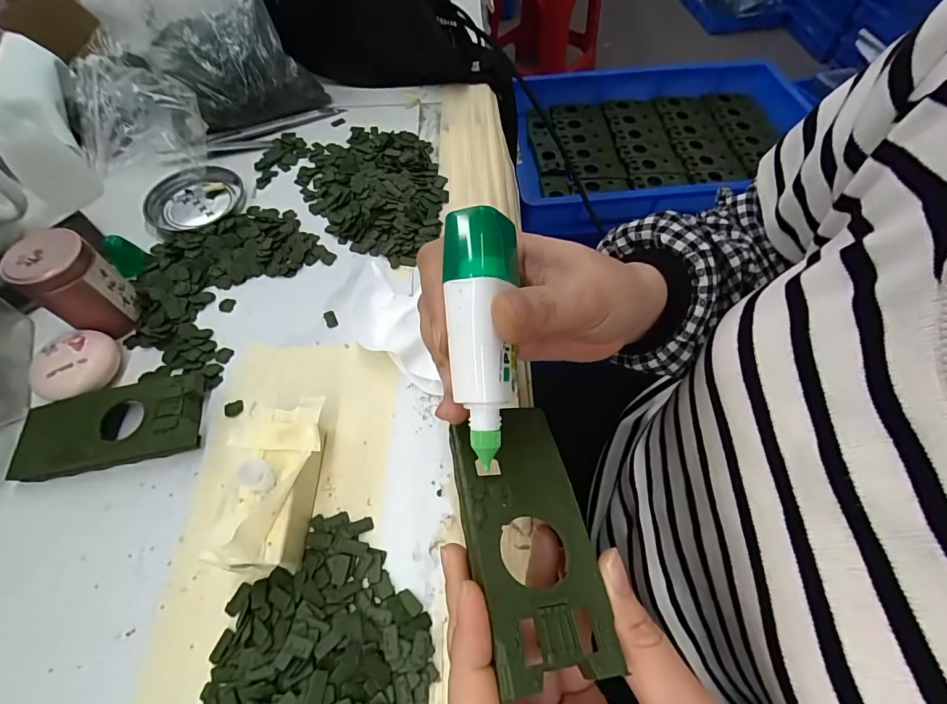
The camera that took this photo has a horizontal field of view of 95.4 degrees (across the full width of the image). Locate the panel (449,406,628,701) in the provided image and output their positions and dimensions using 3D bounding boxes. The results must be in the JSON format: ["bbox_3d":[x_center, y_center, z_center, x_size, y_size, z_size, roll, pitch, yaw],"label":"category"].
[{"bbox_3d":[0.020,0.065,0.168,0.048,0.005,0.100,0,48,-17],"label":"panel"}]

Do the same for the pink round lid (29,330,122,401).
[{"bbox_3d":[-0.254,0.008,0.279,0.040,0.026,0.043,-1,60,1],"label":"pink round lid"}]

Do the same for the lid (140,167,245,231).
[{"bbox_3d":[-0.248,-0.135,0.380,0.079,0.017,0.079,-1,60,1],"label":"lid"}]

